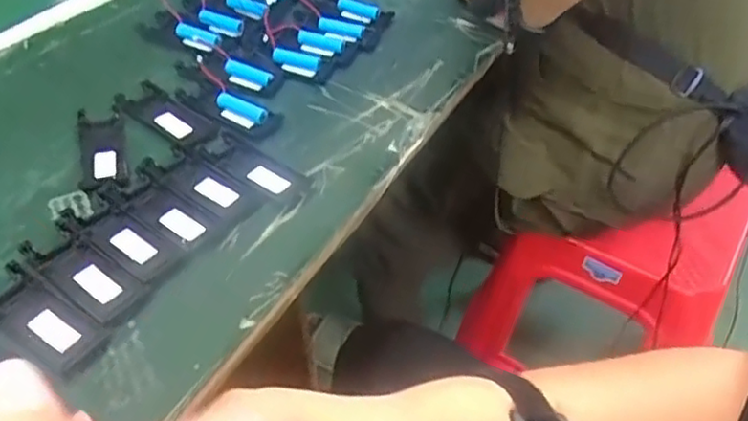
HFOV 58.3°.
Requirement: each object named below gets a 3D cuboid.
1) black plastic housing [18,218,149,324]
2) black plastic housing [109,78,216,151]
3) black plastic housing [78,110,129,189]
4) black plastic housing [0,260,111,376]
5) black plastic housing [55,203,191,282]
[{"bbox_3d":[-0.207,0.042,0.477,0.096,0.007,0.039,30,50,22],"label":"black plastic housing"},{"bbox_3d":[-0.187,-0.085,0.607,0.102,0.010,0.043,30,50,22],"label":"black plastic housing"},{"bbox_3d":[-0.230,-0.053,0.567,0.035,0.005,0.100,-11,47,-16],"label":"black plastic housing"},{"bbox_3d":[-0.225,0.070,0.449,0.099,0.007,0.041,28,49,21],"label":"black plastic housing"},{"bbox_3d":[-0.190,0.020,0.501,0.096,0.006,0.040,24,48,18],"label":"black plastic housing"}]

